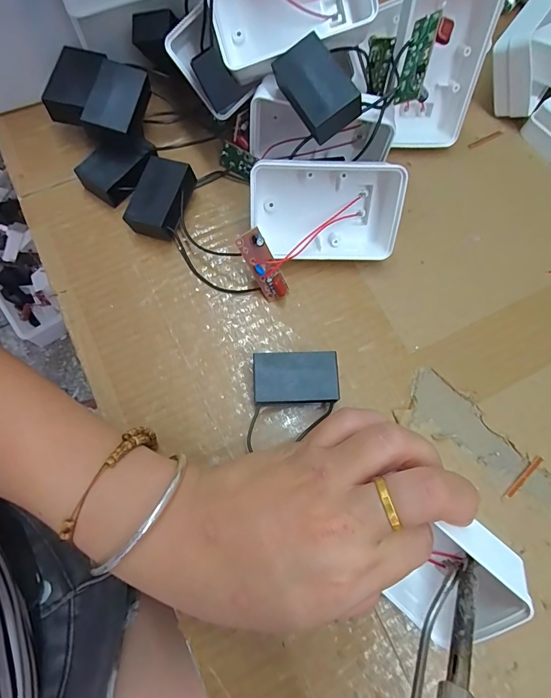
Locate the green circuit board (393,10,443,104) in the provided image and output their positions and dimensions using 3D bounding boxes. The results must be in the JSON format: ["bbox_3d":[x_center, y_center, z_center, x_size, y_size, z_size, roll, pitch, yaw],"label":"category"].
[{"bbox_3d":[0.076,-0.157,0.206,0.004,0.017,0.043,6,101,-37],"label":"green circuit board"}]

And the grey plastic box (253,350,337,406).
[{"bbox_3d":[0.011,0.018,0.220,0.046,0.018,0.029,-1,73,-3],"label":"grey plastic box"}]

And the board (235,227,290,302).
[{"bbox_3d":[-0.006,-0.049,0.229,0.016,0.014,0.044,-36,117,-12],"label":"board"}]

